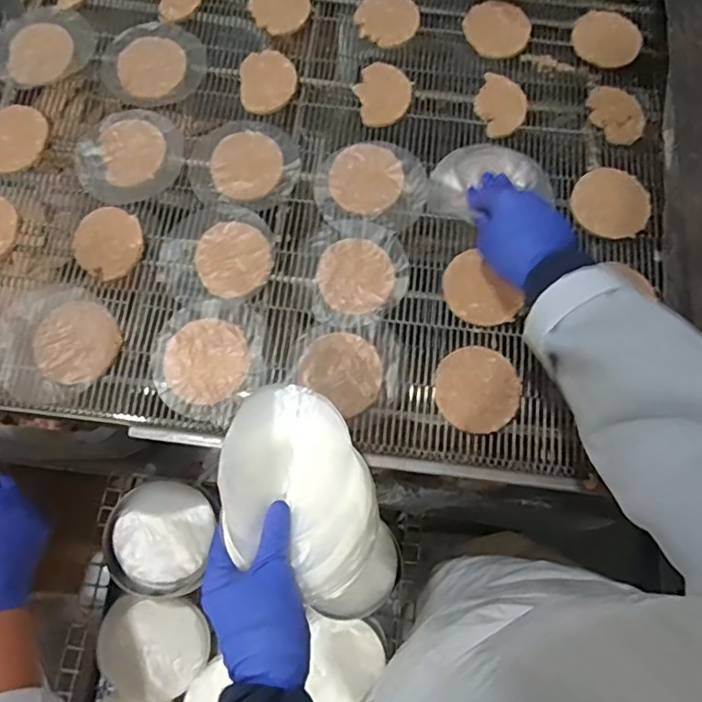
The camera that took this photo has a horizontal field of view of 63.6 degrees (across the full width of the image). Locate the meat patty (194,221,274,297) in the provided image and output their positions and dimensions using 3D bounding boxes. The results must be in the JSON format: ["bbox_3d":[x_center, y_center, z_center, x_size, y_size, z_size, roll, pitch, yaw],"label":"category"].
[{"bbox_3d":[-0.125,-0.098,0.602,0.077,0.004,0.085,-28,75,-9],"label":"meat patty"}]

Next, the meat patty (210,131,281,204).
[{"bbox_3d":[-0.117,-0.209,0.636,0.077,0.004,0.083,-11,73,-4],"label":"meat patty"}]

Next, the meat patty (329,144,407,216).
[{"bbox_3d":[0.017,-0.193,0.632,0.081,0.009,0.081,0,73,-1],"label":"meat patty"}]

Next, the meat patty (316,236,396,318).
[{"bbox_3d":[0.005,-0.080,0.597,0.078,0.007,0.084,0,73,-1],"label":"meat patty"}]

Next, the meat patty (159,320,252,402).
[{"bbox_3d":[-0.146,0.009,0.568,0.084,0.007,0.083,0,73,-1],"label":"meat patty"}]

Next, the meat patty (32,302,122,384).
[{"bbox_3d":[-0.280,-0.010,0.575,0.083,0.004,0.080,0,73,-1],"label":"meat patty"}]

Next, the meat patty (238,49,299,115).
[{"bbox_3d":[-0.097,-0.318,0.666,0.066,0.008,0.080,-6,73,-3],"label":"meat patty"}]

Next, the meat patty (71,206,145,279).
[{"bbox_3d":[-0.260,-0.119,0.606,0.078,0.007,0.071,0,73,-1],"label":"meat patty"}]

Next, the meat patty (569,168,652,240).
[{"bbox_3d":[0.287,-0.163,0.621,0.083,0.010,0.078,0,73,-1],"label":"meat patty"}]

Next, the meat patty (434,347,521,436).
[{"bbox_3d":[0.125,0.038,0.562,0.081,0.008,0.084,0,73,-1],"label":"meat patty"}]

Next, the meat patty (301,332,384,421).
[{"bbox_3d":[-0.006,0.018,0.565,0.083,0.012,0.071,41,76,11],"label":"meat patty"}]

